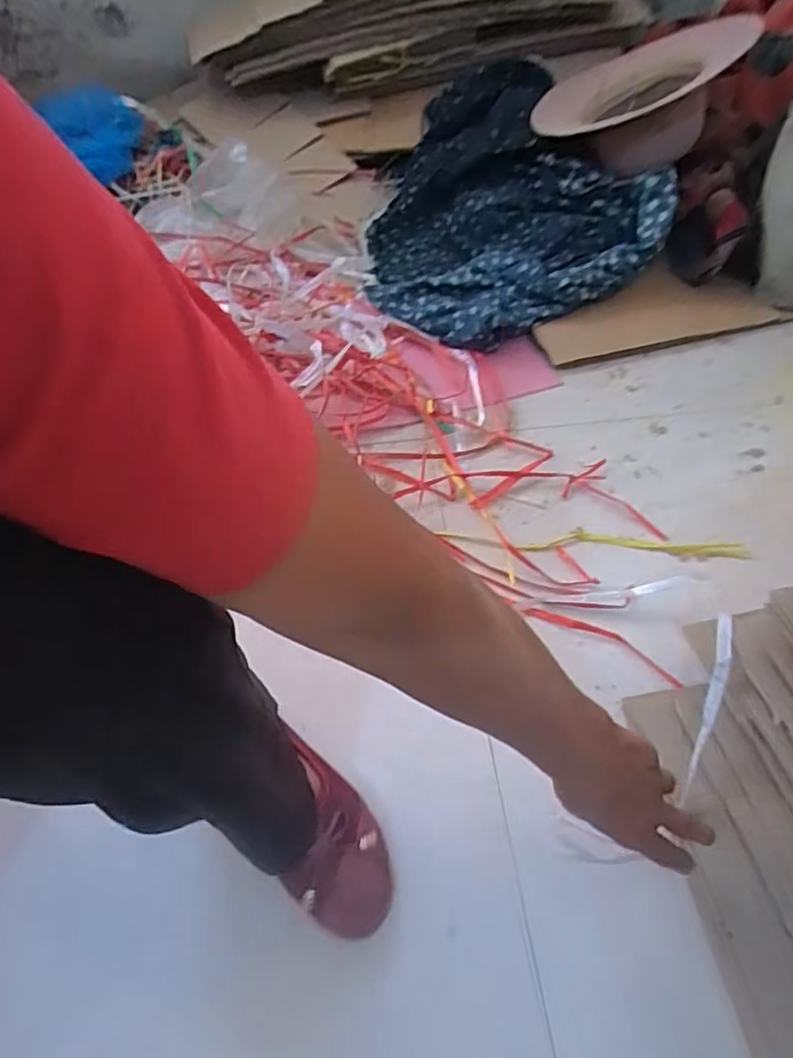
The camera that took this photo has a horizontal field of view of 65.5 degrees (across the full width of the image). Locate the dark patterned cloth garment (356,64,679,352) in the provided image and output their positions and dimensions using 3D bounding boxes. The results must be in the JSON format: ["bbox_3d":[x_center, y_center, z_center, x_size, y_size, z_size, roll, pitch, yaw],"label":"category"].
[{"bbox_3d":[0.130,-0.533,1.029,0.414,0.166,0.506,-26,57,-17],"label":"dark patterned cloth garment"}]

